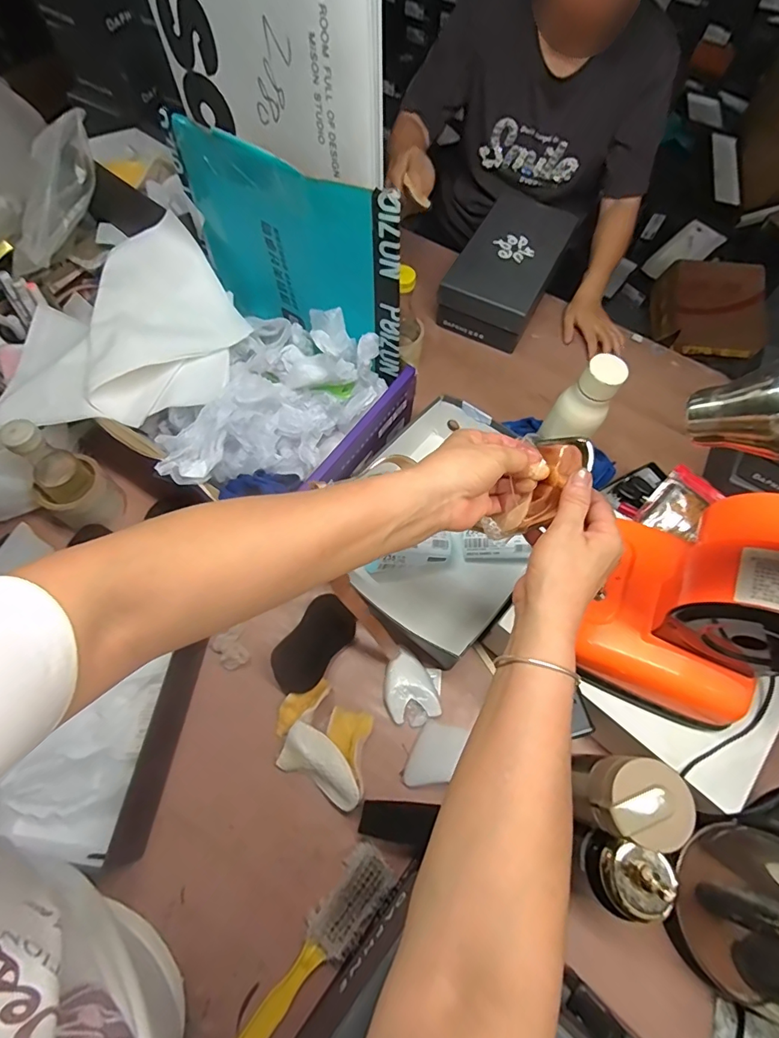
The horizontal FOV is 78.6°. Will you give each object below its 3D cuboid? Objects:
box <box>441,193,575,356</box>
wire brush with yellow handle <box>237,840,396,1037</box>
[{"bbox_3d":[0.221,-0.463,0.896,0.157,0.096,0.280,27,67,11],"label":"box"},{"bbox_3d":[-0.081,0.452,0.486,0.047,0.039,0.226,36,69,14],"label":"wire brush with yellow handle"}]

